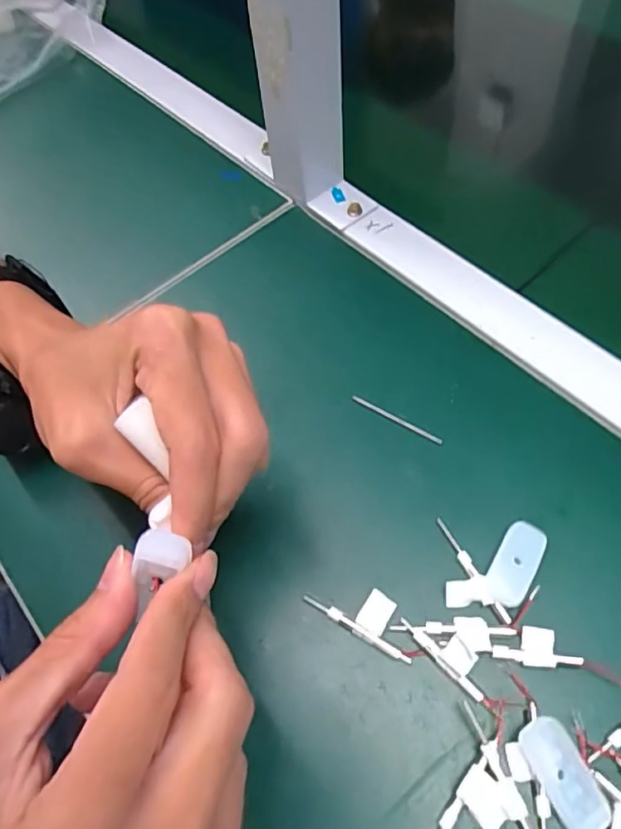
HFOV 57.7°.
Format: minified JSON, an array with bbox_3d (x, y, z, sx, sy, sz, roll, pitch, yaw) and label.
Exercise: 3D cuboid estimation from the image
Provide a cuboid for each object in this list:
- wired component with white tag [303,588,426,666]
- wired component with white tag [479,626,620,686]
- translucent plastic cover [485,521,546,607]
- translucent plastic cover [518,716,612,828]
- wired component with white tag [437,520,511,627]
[{"bbox_3d":[0.028,0.096,0.273,0.059,0.008,0.022,26,66,18],"label":"wired component with white tag"},{"bbox_3d":[0.113,0.109,0.259,0.060,0.005,0.017,8,62,9],"label":"wired component with white tag"},{"bbox_3d":[0.100,0.073,0.274,0.020,0.009,0.040,28,66,18],"label":"translucent plastic cover"},{"bbox_3d":[0.104,0.149,0.232,0.020,0.004,0.043,-32,68,7],"label":"translucent plastic cover"},{"bbox_3d":[0.072,0.079,0.276,0.021,0.005,0.056,-25,62,-9],"label":"wired component with white tag"}]

